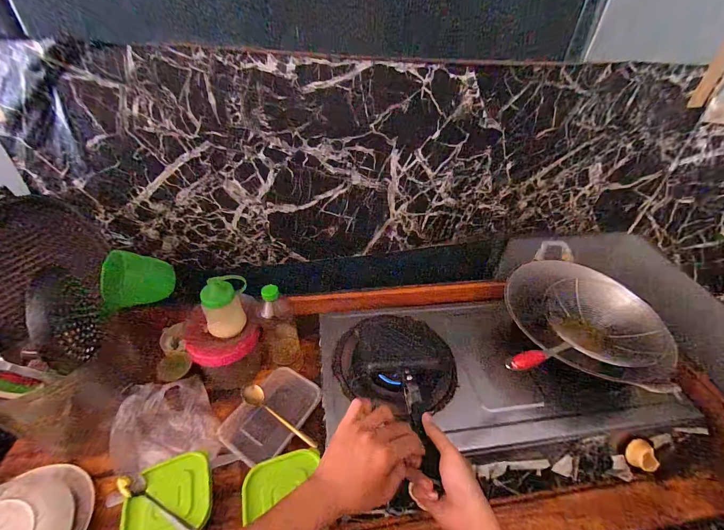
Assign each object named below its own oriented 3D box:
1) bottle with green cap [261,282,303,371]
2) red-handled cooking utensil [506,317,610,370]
[{"bbox_3d":[-0.178,0.125,0.705,0.067,0.245,0.083,-9,41,-15],"label":"bottle with green cap"},{"bbox_3d":[0.367,0.149,0.597,0.379,0.046,0.113,3,31,-42],"label":"red-handled cooking utensil"}]

